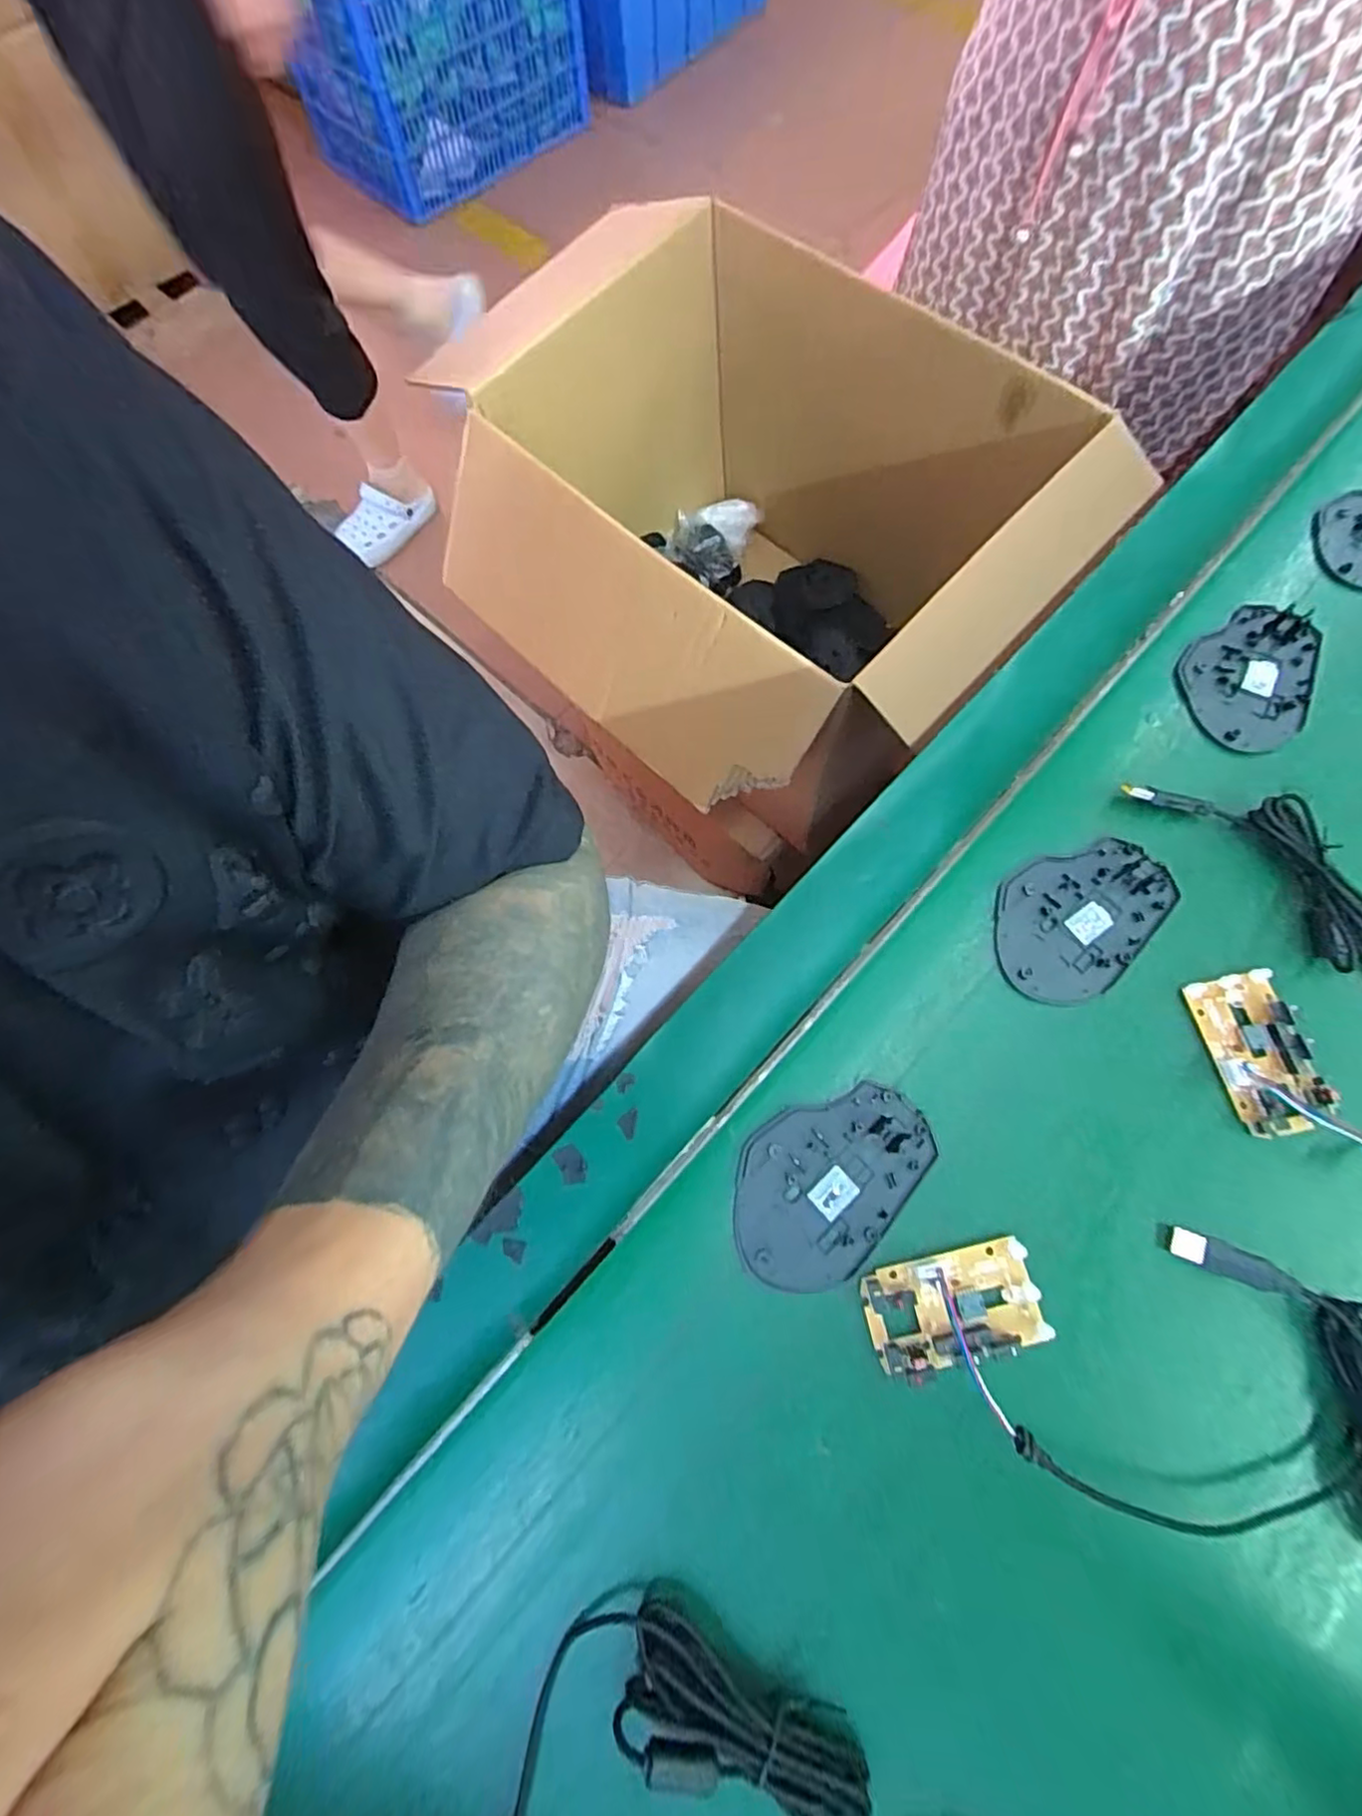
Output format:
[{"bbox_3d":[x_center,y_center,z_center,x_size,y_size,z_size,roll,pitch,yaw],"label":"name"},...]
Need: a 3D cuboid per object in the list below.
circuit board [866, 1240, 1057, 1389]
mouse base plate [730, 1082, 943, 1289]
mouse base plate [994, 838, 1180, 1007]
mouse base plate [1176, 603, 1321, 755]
[{"bbox_3d":[0.127,0.184,0.298,0.079,0.020,0.044,-13,73,-2],"label":"circuit board"},{"bbox_3d":[0.071,0.133,0.324,0.070,0.004,0.108,42,78,13],"label":"mouse base plate"},{"bbox_3d":[0.221,0.003,0.363,0.109,0.004,0.073,-37,75,-9],"label":"mouse base plate"},{"bbox_3d":[0.354,-0.146,0.408,0.076,0.005,0.110,22,75,8],"label":"mouse base plate"}]

